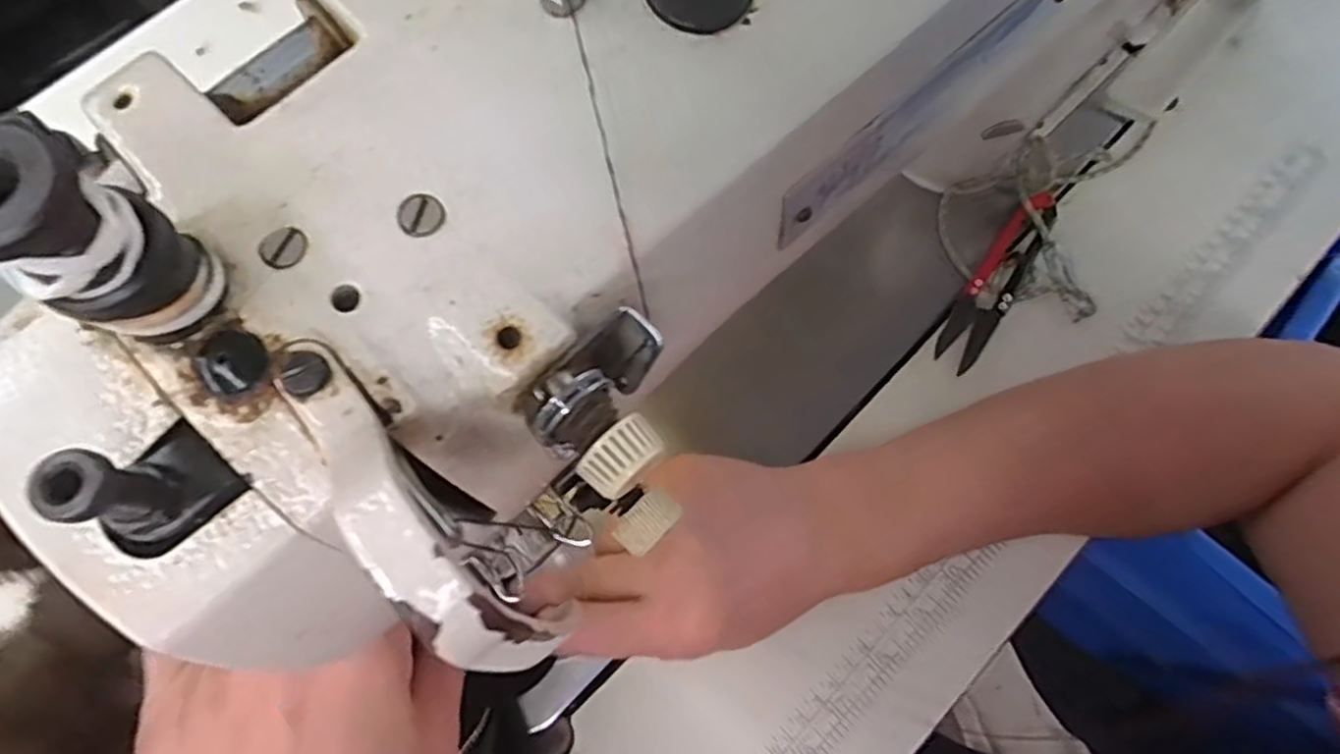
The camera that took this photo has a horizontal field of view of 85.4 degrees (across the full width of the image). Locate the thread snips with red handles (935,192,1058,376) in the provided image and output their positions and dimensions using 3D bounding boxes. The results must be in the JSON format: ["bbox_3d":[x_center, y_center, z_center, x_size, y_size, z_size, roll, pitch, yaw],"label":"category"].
[{"bbox_3d":[0.165,-0.048,0.367,0.022,0.017,0.103,33,77,8],"label":"thread snips with red handles"}]

